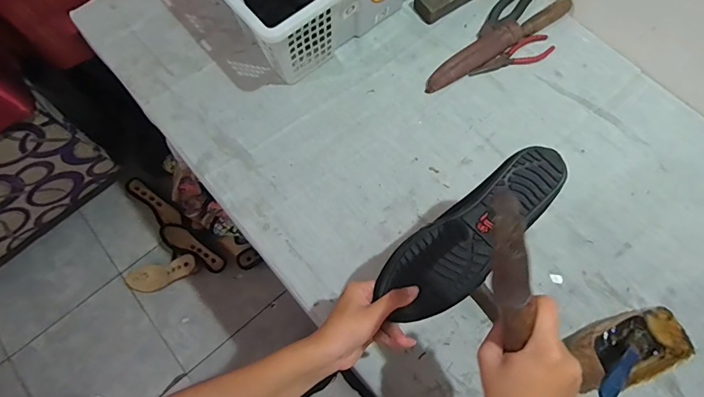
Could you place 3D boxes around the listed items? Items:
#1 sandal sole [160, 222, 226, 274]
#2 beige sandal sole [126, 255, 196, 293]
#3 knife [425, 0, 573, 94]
[{"bbox_3d":[-0.506,0.160,1.322,0.232,0.036,0.071,36,74,-4],"label":"sandal sole"},{"bbox_3d":[-0.614,0.243,1.345,0.252,0.041,0.089,-18,70,13],"label":"beige sandal sole"},{"bbox_3d":[0.254,-0.277,0.734,0.305,0.035,0.049,-30,72,-10],"label":"knife"}]

